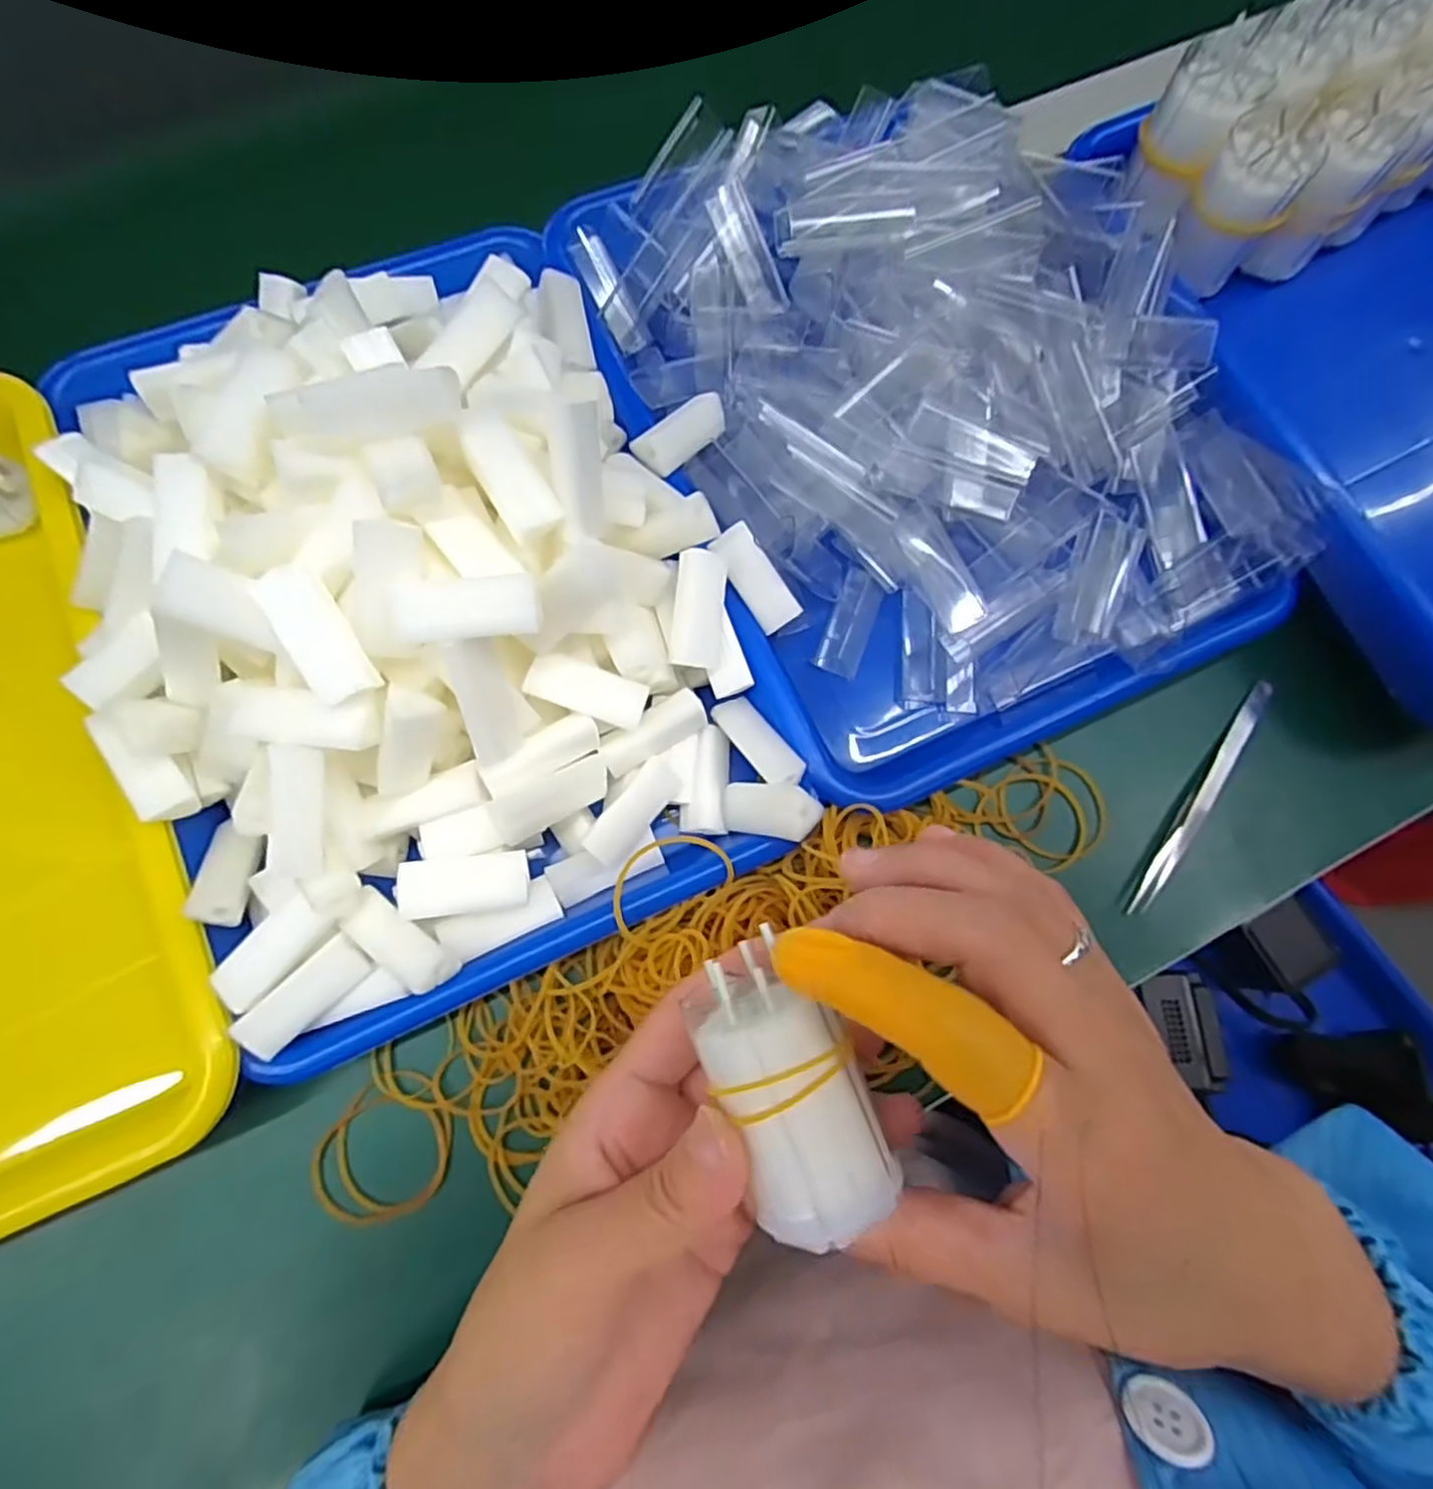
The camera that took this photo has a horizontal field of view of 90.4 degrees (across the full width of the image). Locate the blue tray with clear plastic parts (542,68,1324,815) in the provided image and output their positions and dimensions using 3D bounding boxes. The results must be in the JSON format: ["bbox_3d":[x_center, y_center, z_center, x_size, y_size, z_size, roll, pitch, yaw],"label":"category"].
[{"bbox_3d":[0.092,-0.163,0.322,0.248,0.065,0.325,-25,78,-8],"label":"blue tray with clear plastic parts"}]

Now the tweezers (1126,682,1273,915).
[{"bbox_3d":[0.224,0.023,0.326,0.012,0.007,0.129,35,77,7],"label":"tweezers"}]

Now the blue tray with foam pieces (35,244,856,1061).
[{"bbox_3d":[-0.110,-0.068,0.268,0.247,0.088,0.301,-24,78,-8],"label":"blue tray with foam pieces"}]

